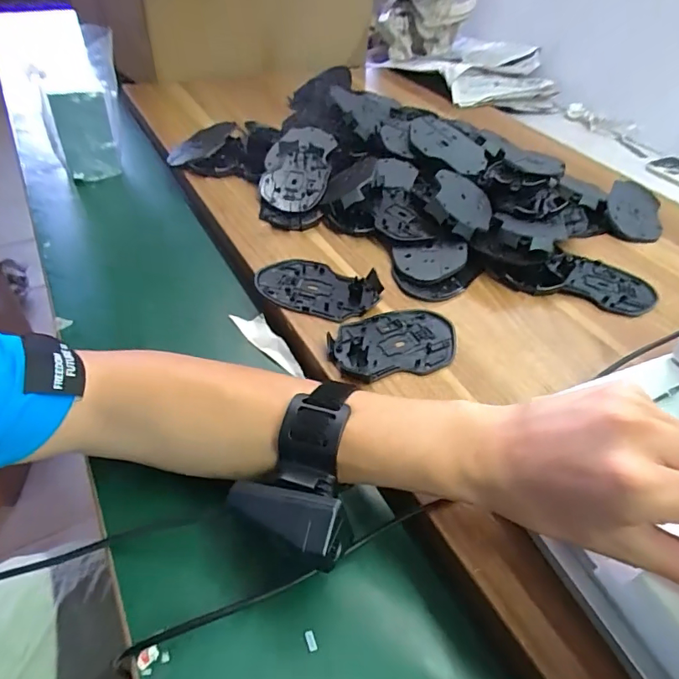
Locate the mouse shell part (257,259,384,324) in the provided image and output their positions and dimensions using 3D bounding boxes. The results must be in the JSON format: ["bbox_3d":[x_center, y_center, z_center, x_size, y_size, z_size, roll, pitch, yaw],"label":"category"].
[{"bbox_3d":[-0.021,-0.051,0.449,0.114,0.011,0.070,19,46,13],"label":"mouse shell part"}]

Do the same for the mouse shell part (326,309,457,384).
[{"bbox_3d":[0.047,0.001,0.406,0.114,0.009,0.070,-13,47,-18],"label":"mouse shell part"}]

